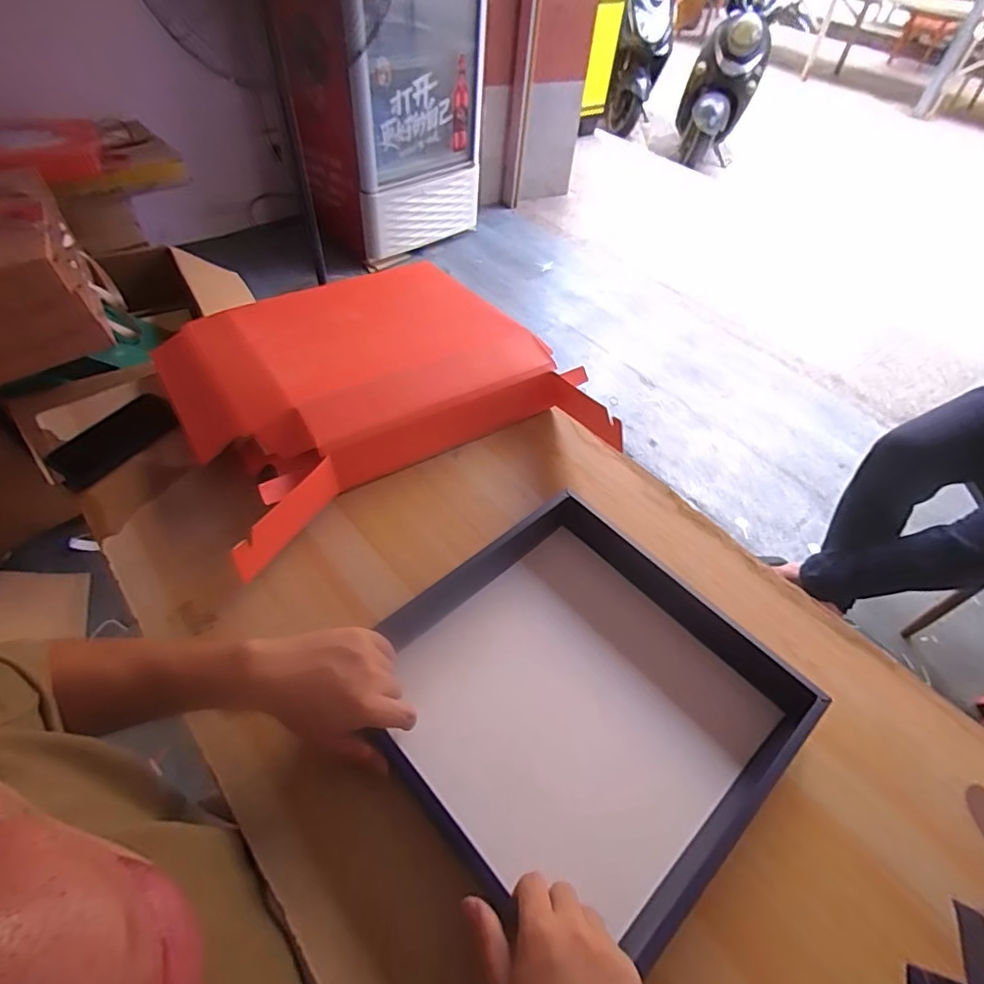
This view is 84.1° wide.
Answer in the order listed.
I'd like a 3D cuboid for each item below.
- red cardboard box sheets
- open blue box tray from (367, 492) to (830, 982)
[{"bbox_3d":[-0.174,-0.172,0.793,0.529,0.079,0.518,-18,55,-19],"label":"red cardboard box sheets"},{"bbox_3d":[0.089,0.196,0.552,0.330,0.084,0.342,-34,61,-28],"label":"open blue box tray"}]

